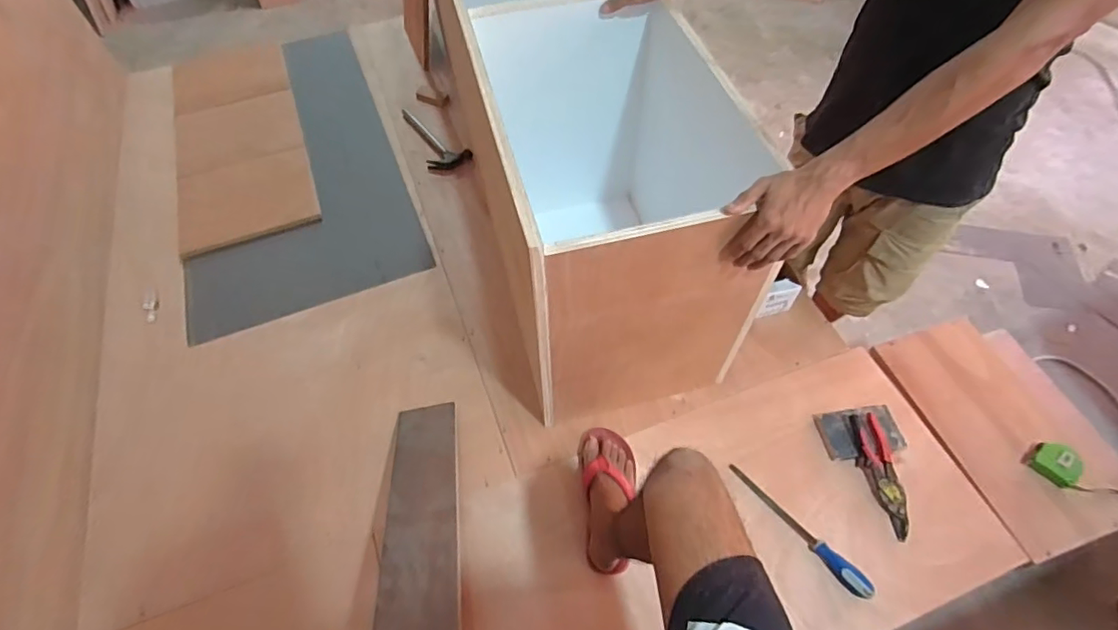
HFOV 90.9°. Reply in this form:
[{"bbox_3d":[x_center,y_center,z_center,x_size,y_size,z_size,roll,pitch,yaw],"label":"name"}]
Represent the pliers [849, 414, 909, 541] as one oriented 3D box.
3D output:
[{"bbox_3d":[0.636,0.311,1.082,0.066,0.030,0.230,-3,57,0],"label":"pliers"}]

